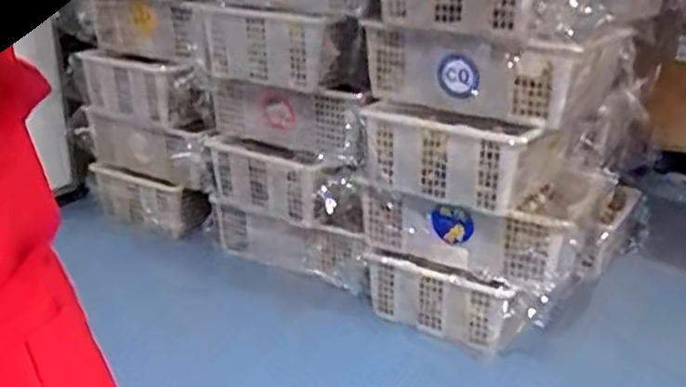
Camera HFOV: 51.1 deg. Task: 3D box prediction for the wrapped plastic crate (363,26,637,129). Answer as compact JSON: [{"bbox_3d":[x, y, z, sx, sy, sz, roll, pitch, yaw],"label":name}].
[{"bbox_3d":[0.323,-0.268,1.508,0.454,0.164,0.357,16,25,33],"label":"wrapped plastic crate"}]

